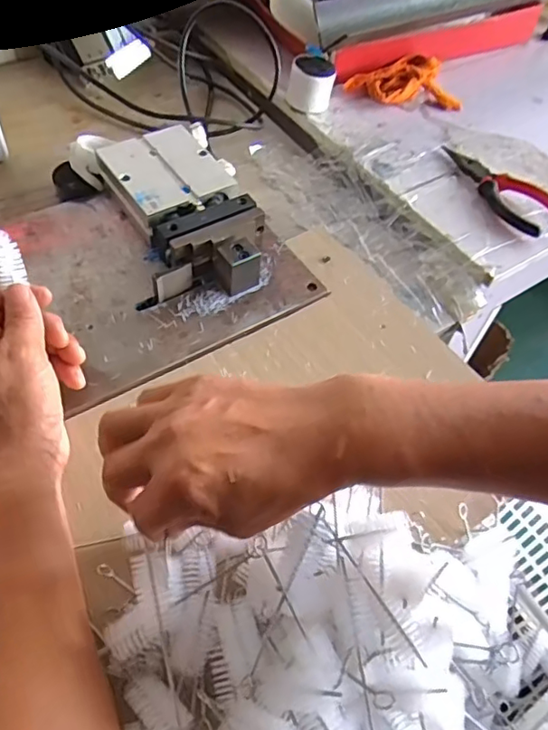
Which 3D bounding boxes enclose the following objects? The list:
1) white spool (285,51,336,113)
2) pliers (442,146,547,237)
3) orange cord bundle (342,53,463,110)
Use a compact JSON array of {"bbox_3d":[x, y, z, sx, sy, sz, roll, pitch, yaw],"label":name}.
[{"bbox_3d":[0.041,-0.327,0.674,0.035,0.055,0.043,-36,66,-28],"label":"white spool"},{"bbox_3d":[0.243,-0.195,0.622,0.053,0.026,0.155,-18,59,-19],"label":"pliers"},{"bbox_3d":[0.169,-0.345,0.720,0.127,0.024,0.094,-29,63,-24],"label":"orange cord bundle"}]

